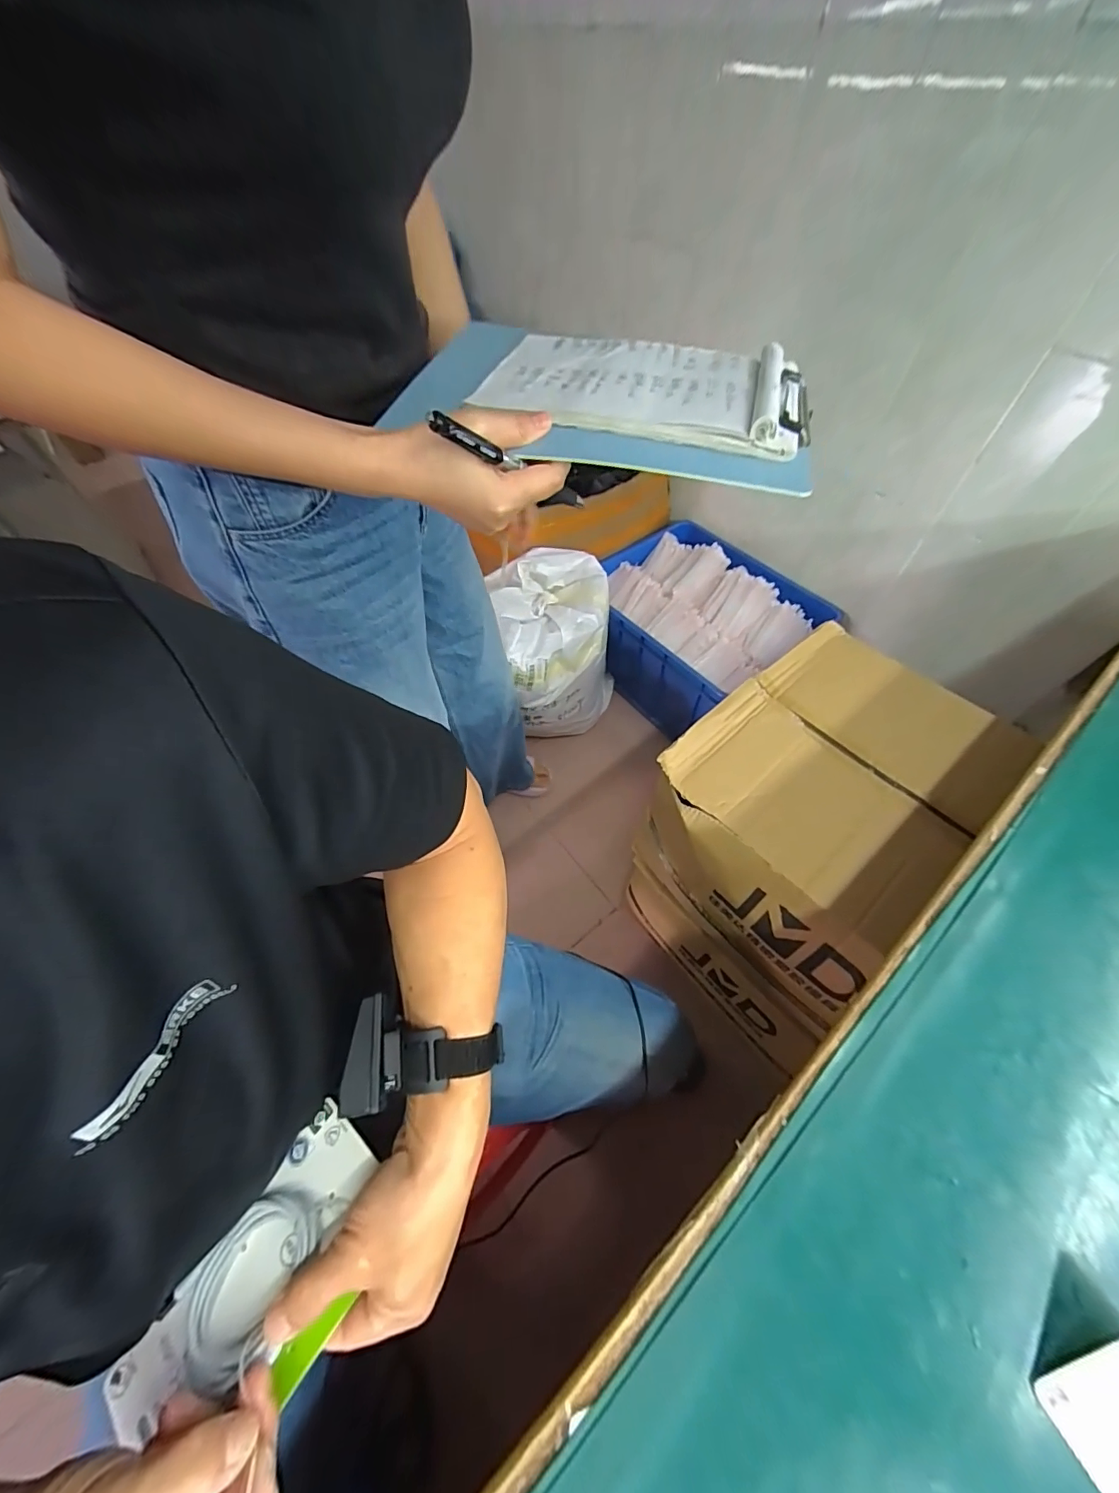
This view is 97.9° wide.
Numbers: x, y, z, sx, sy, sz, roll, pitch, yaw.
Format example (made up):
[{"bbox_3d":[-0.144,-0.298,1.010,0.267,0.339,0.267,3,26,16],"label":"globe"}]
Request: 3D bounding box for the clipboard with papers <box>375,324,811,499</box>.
[{"bbox_3d":[0.030,-0.274,0.381,0.327,0.026,0.192,19,62,15],"label":"clipboard with papers"}]

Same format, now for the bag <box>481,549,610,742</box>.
[{"bbox_3d":[-0.032,-0.250,1.281,0.365,0.370,0.318,-24,59,-16],"label":"bag"}]

